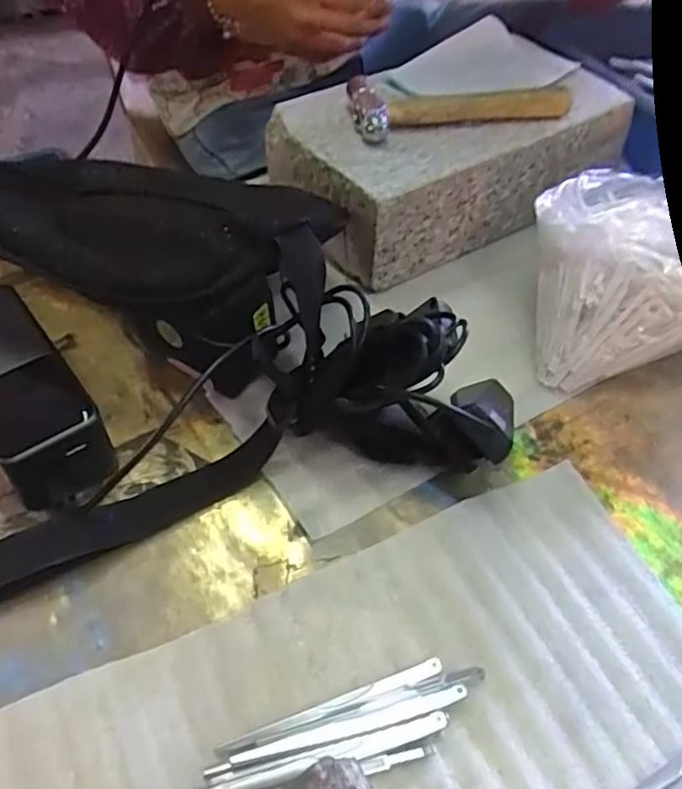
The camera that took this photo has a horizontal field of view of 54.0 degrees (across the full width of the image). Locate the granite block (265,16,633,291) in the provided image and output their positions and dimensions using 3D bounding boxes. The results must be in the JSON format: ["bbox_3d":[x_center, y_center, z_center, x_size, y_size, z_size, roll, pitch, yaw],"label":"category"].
[{"bbox_3d":[0.084,-0.185,0.509,0.249,0.081,0.149,-26,55,-21],"label":"granite block"}]

